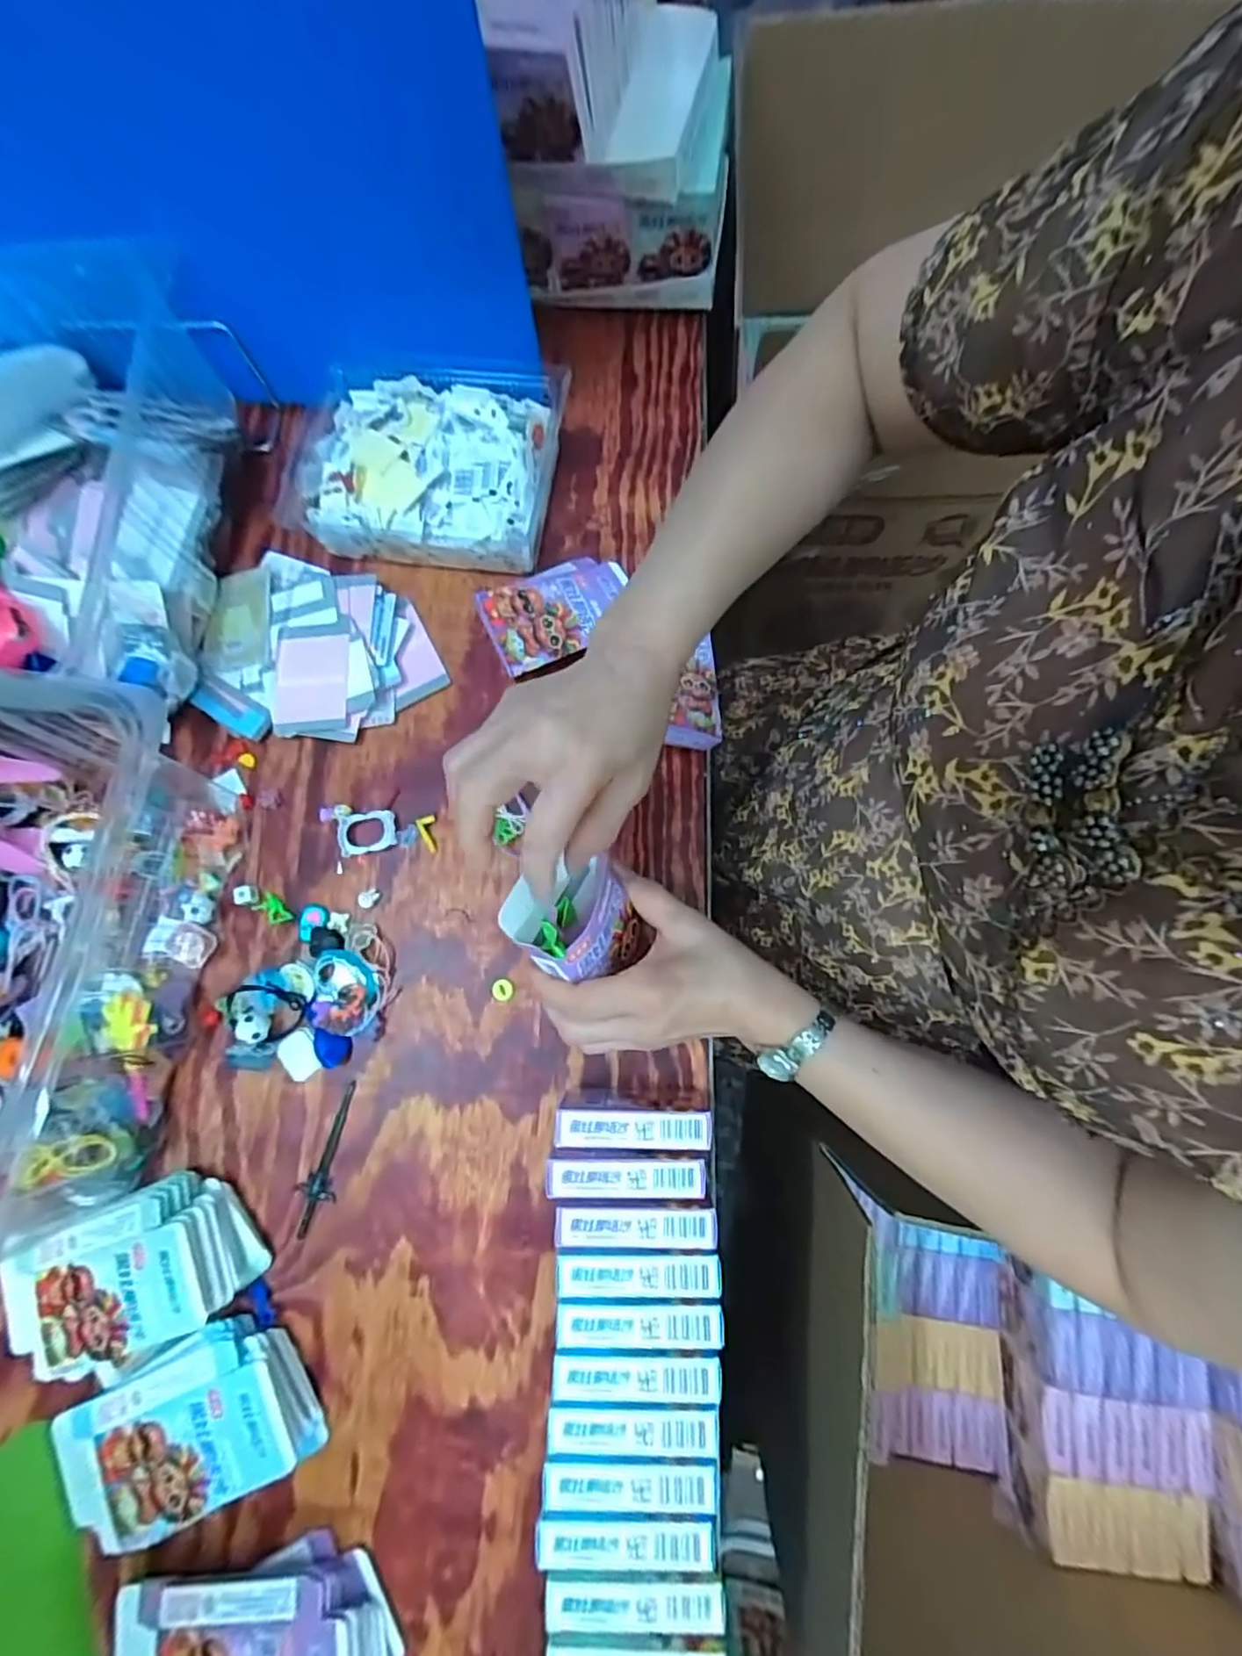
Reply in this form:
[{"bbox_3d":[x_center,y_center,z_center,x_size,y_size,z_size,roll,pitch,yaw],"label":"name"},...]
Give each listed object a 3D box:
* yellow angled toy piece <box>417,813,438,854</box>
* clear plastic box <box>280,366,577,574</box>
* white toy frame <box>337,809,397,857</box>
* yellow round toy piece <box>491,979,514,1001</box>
[{"bbox_3d":[-0.145,0.004,0.491,0.016,0.006,0.030,-27,78,-5],"label":"yellow angled toy piece"},{"bbox_3d":[-0.178,-0.303,0.533,0.239,0.051,0.157,7,79,5],"label":"clear plastic box"},{"bbox_3d":[-0.195,0.003,0.492,0.043,0.008,0.031,-13,78,1],"label":"white toy frame"},{"bbox_3d":[-0.086,0.117,0.461,0.015,0.004,0.015,0,77,1],"label":"yellow round toy piece"}]

